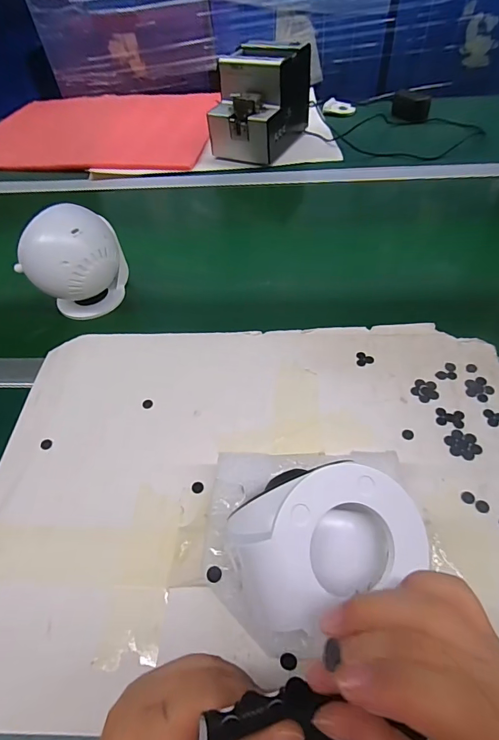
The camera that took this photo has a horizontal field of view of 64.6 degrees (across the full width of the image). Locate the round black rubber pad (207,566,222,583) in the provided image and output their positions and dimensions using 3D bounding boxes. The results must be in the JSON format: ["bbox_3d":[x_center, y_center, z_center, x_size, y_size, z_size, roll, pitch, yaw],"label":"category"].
[{"bbox_3d":[-0.024,0.139,0.270,0.010,0.005,0.009,3,51,7],"label":"round black rubber pad"}]

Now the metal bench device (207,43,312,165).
[{"bbox_3d":[0.021,-0.503,0.744,0.125,0.143,0.185,20,55,21],"label":"metal bench device"}]

